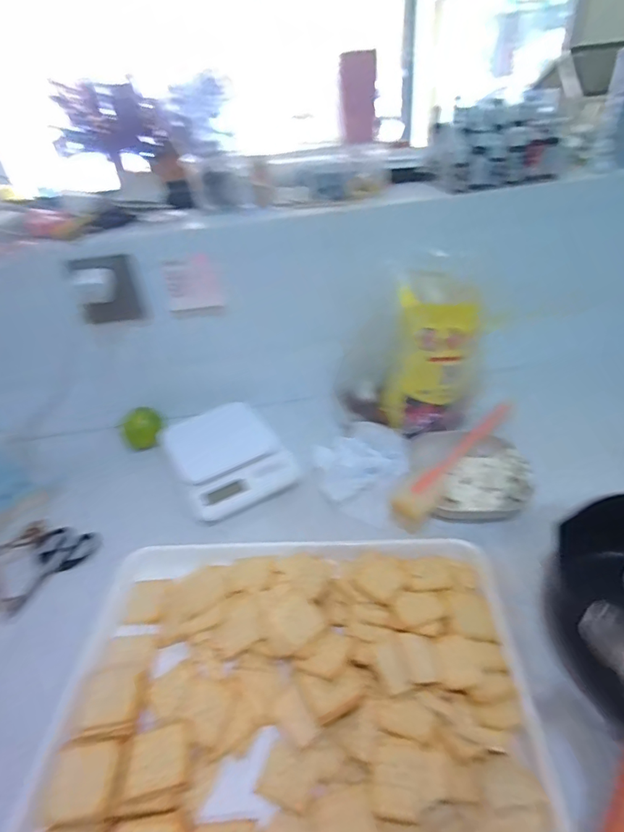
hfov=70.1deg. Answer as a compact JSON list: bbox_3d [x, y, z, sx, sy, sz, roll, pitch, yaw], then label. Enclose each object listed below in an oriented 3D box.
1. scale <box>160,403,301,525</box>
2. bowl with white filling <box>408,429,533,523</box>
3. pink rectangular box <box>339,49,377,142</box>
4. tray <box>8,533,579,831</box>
[{"bbox_3d":[-0.121,0.053,0.631,0.146,0.034,0.189,-22,40,-22],"label":"scale"},{"bbox_3d":[0.202,0.067,0.570,0.123,0.038,0.148,-7,37,-3],"label":"bowl with white filling"},{"bbox_3d":[0.062,-0.429,0.602,0.048,0.097,0.023,6,38,13],"label":"pink rectangular box"},{"bbox_3d":[-0.016,0.228,0.389,0.403,0.028,0.309,-3,37,2],"label":"tray"}]

